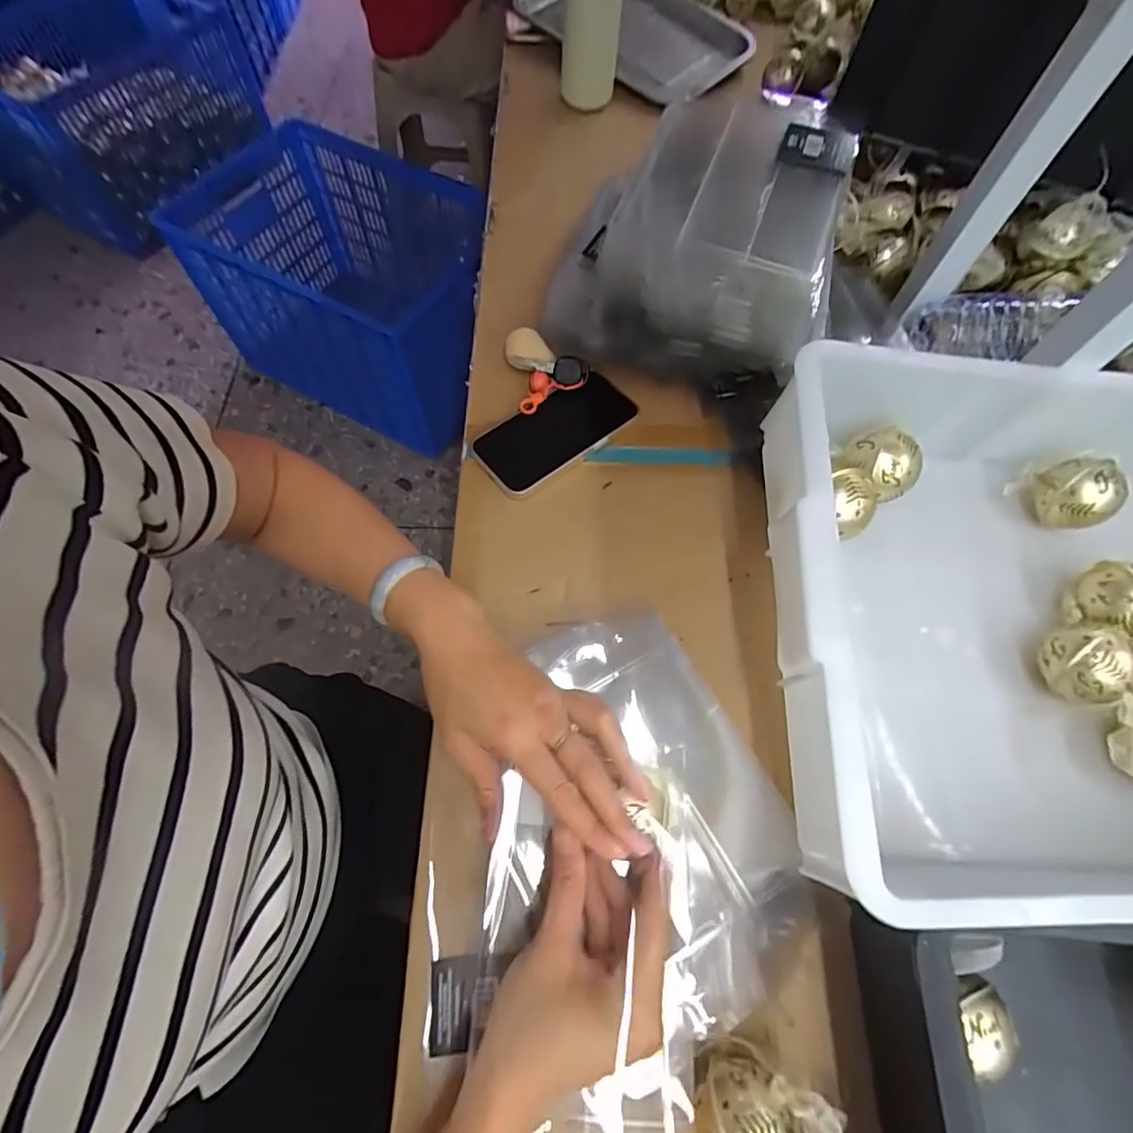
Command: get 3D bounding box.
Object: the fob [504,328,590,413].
[{"bbox_3d":[-0.016,-0.186,0.498,0.069,0.028,0.076,-13,66,-7],"label":"fob"}]

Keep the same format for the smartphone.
[{"bbox_3d":[-0.010,-0.121,0.485,0.142,0.014,0.074,-35,70,-16],"label":"smartphone"}]

